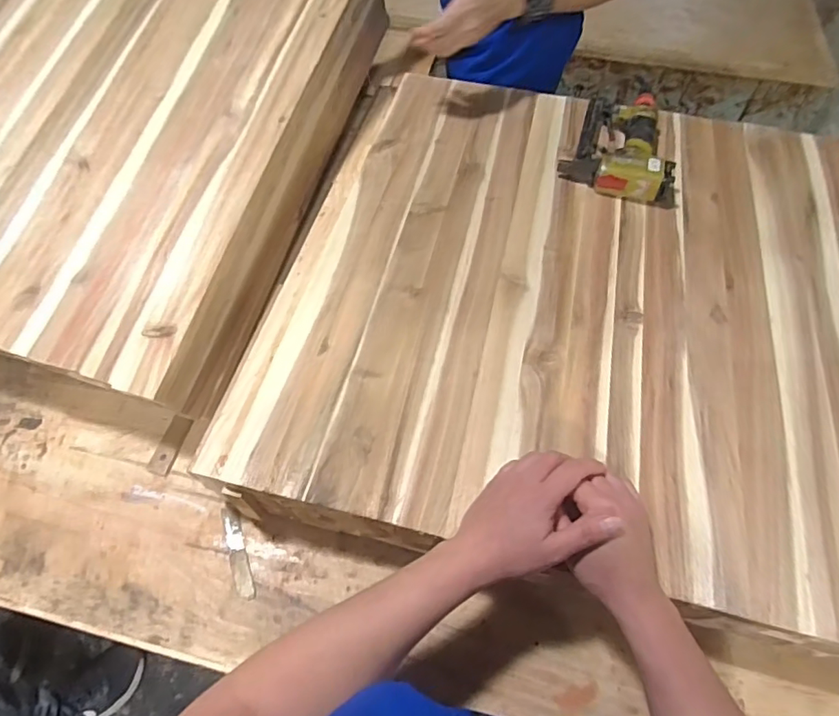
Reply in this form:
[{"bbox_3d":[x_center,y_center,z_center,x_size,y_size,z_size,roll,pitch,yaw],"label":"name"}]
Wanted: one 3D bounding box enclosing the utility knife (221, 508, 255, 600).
[{"bbox_3d":[-0.204,0.216,0.575,0.019,0.004,0.106,-19,61,-11],"label":"utility knife"}]

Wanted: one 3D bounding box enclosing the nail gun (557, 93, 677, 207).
[{"bbox_3d":[0.295,-0.304,0.721,0.151,0.048,0.205,18,61,10],"label":"nail gun"}]

